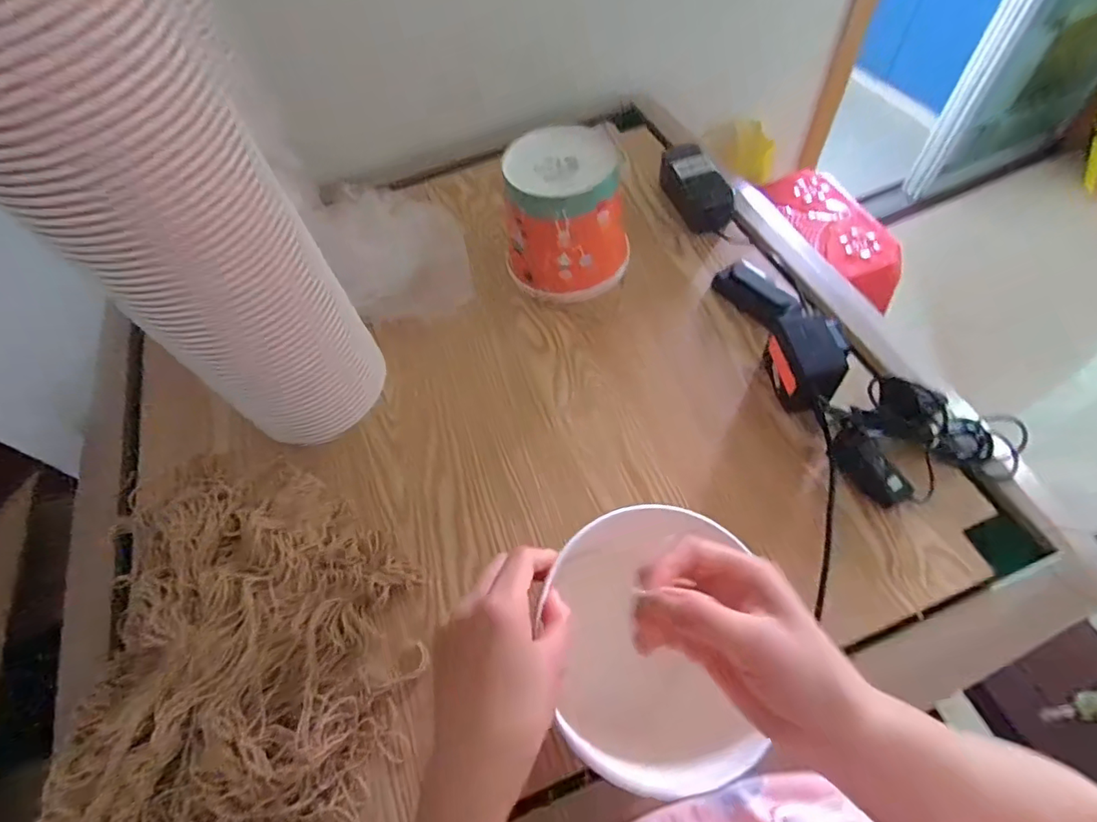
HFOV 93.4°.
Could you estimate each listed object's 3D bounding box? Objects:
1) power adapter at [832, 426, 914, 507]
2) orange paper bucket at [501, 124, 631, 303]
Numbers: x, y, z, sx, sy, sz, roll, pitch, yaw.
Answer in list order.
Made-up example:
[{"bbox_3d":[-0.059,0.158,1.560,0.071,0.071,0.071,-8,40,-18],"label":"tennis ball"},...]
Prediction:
[{"bbox_3d":[0.303,0.055,0.490,0.028,0.035,0.076,-25,59,-11],"label":"power adapter"},{"bbox_3d":[0.022,-0.231,0.621,0.150,0.149,0.123,0,58,5],"label":"orange paper bucket"}]

